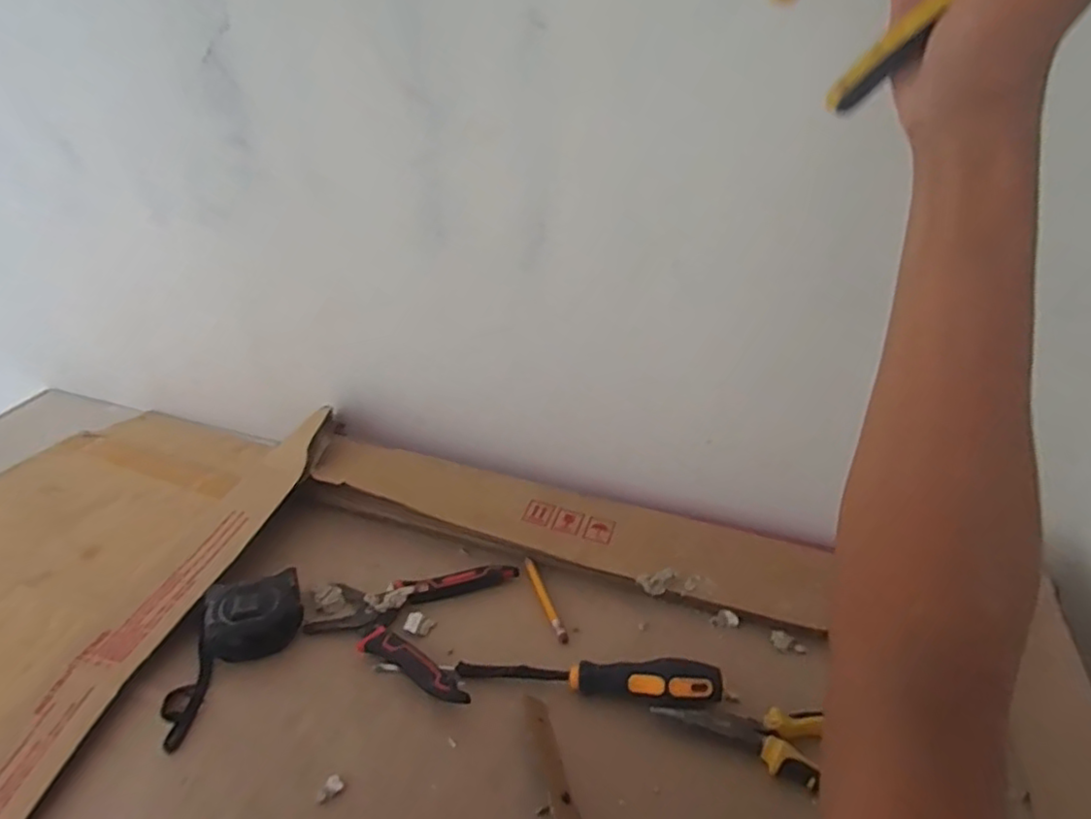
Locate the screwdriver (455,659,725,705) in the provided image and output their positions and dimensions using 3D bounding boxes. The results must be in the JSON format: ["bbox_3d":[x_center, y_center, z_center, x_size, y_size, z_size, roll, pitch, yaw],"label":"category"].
[{"bbox_3d":[0.031,0.194,0.463,0.188,0.027,0.024,4,34,9],"label":"screwdriver"}]

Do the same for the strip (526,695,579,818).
[{"bbox_3d":[0.009,0.240,0.403,0.017,0.009,0.120,-12,35,-14],"label":"strip"}]

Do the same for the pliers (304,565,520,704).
[{"bbox_3d":[-0.112,0.166,0.516,0.147,0.019,0.127,6,35,13],"label":"pliers"}]

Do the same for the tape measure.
[{"bbox_3d":[-0.249,0.176,0.487,0.067,0.034,0.136,16,38,25],"label":"tape measure"}]

